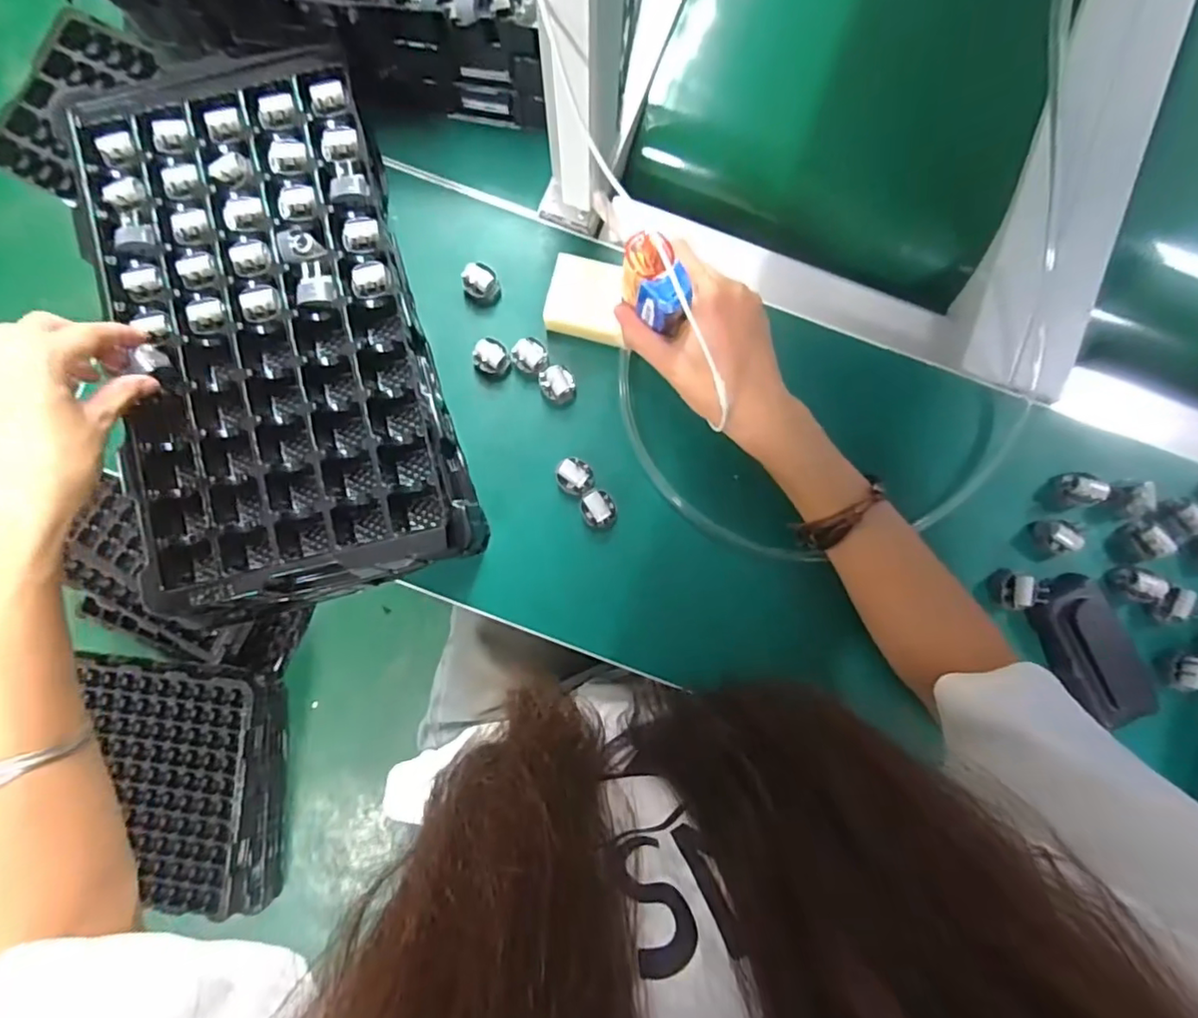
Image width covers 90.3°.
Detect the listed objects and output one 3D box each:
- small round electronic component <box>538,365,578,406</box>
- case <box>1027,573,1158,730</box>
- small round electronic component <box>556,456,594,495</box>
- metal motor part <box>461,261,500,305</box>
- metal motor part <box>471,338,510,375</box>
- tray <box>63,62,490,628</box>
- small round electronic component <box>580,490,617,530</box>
[{"bbox_3d":[-0.030,-0.092,0.440,0.025,0.019,0.027,0,87,0],"label":"small round electronic component"},{"bbox_3d":[0.350,0.102,0.422,0.048,0.021,0.098,-25,87,-2],"label":"case"},{"bbox_3d":[-0.017,-0.024,0.438,0.026,0.022,0.026,0,87,0],"label":"small round electronic component"},{"bbox_3d":[-0.089,-0.170,0.446,0.027,0.024,0.024,-22,87,-1],"label":"metal motor part"},{"bbox_3d":[-0.080,-0.113,0.442,0.026,0.021,0.023,-39,88,-2],"label":"metal motor part"},{"bbox_3d":[-0.228,-0.117,0.419,0.200,0.060,0.359,-15,87,-1],"label":"tray"},{"bbox_3d":[0.000,0.000,0.436,0.025,0.017,0.027,0,87,0],"label":"small round electronic component"}]

